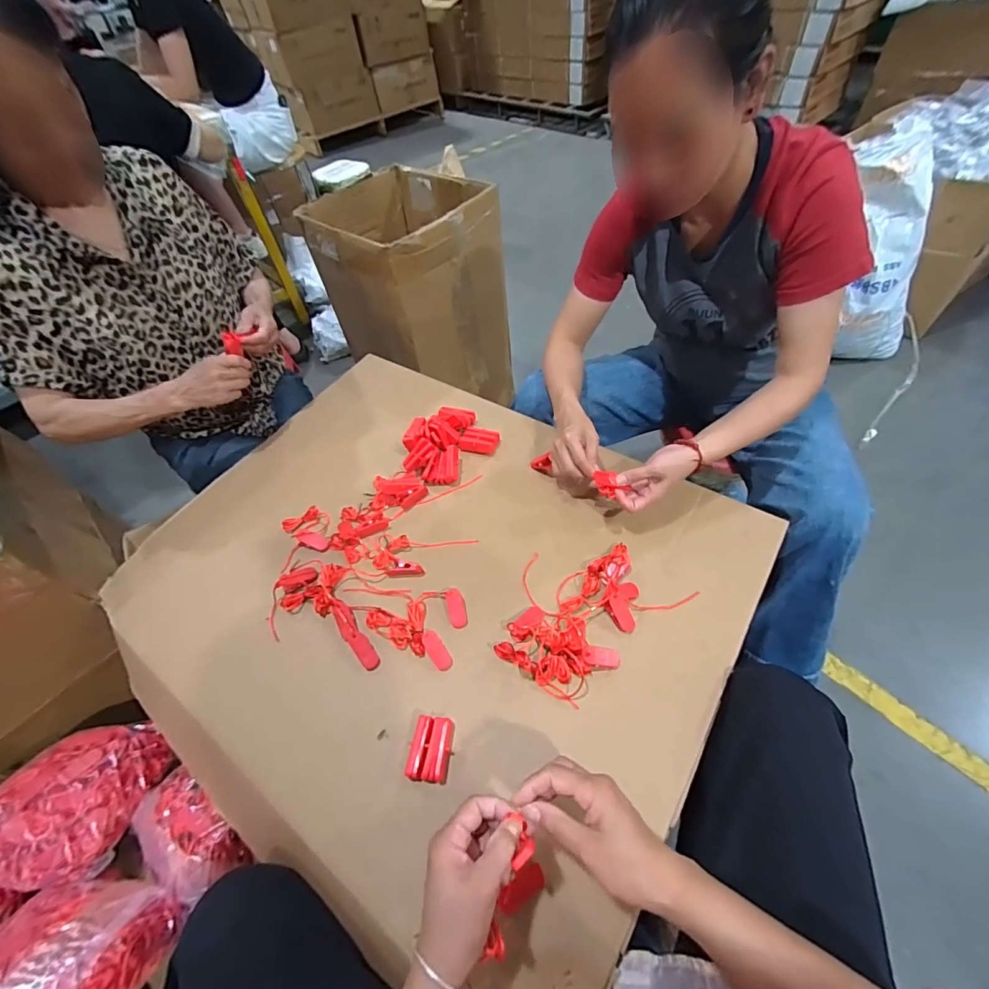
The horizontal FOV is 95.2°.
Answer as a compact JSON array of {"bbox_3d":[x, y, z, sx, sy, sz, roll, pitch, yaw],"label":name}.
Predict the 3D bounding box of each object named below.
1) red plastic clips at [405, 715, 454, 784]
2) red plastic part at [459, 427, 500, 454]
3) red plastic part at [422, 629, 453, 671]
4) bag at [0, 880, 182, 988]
[{"bbox_3d":[-0.069,0.278,0.494,0.044,0.018,0.061,4,56,8],"label":"red plastic clips"},{"bbox_3d":[-0.025,-0.092,0.764,0.062,0.014,0.044,9,57,12],"label":"red plastic part"},{"bbox_3d":[-0.070,0.190,0.552,0.020,0.005,0.050,-31,77,-16],"label":"red plastic part"},{"bbox_3d":[-0.484,0.520,0.476,0.202,0.100,0.166,-5,52,3],"label":"bag"}]

